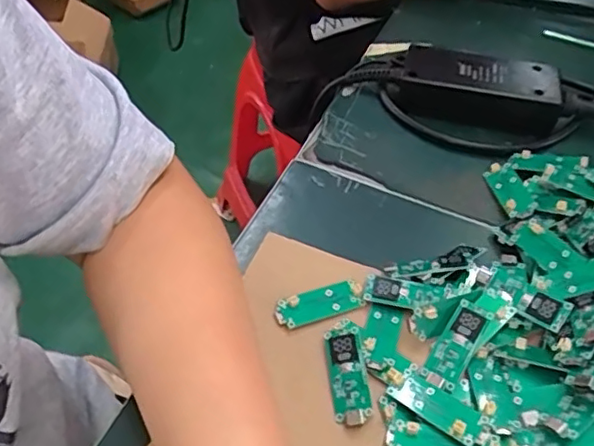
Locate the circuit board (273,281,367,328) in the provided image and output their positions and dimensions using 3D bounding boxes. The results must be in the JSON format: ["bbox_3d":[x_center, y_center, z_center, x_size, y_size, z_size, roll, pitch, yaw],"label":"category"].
[{"bbox_3d":[0.013,0.045,0.333,0.051,0.004,0.017,-15,52,-16],"label":"circuit board"}]

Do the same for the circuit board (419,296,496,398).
[{"bbox_3d":[0.084,0.064,0.313,0.018,0.007,0.050,28,68,19],"label":"circuit board"}]

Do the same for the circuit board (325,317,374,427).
[{"bbox_3d":[0.026,0.075,0.306,0.019,0.007,0.055,-2,50,-5],"label":"circuit board"}]

